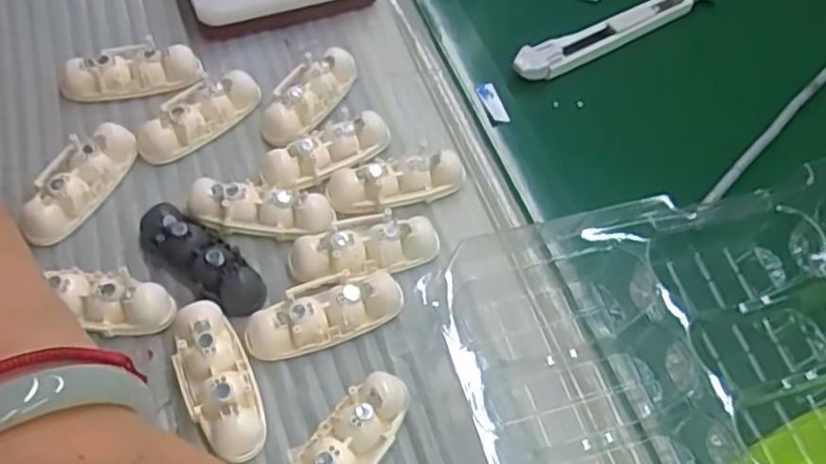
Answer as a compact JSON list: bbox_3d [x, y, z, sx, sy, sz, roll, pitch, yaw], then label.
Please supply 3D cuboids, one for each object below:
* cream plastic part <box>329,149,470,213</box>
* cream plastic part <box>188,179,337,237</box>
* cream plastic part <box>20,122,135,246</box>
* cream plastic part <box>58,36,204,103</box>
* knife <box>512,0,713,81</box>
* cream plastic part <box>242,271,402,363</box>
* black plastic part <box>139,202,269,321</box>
[{"bbox_3d":[-0.006,-0.022,0.332,0.063,0.019,0.019,-15,59,-13],"label":"cream plastic part"},{"bbox_3d":[-0.066,-0.009,0.315,0.060,0.015,0.019,5,56,-1],"label":"cream plastic part"},{"bbox_3d":[-0.146,-0.021,0.317,0.023,0.020,0.063,24,58,12],"label":"cream plastic part"},{"bbox_3d":[-0.137,-0.077,0.354,0.064,0.019,0.024,-9,58,-9],"label":"cream plastic part"},{"bbox_3d":[0.115,-0.114,0.409,0.139,0.010,0.019,-27,62,-20],"label":"knife"},{"bbox_3d":[-0.035,0.031,0.291,0.062,0.018,0.024,-16,59,-14],"label":"cream plastic part"},{"bbox_3d":[-0.085,0.011,0.300,0.063,0.018,0.022,35,61,18],"label":"black plastic part"}]

